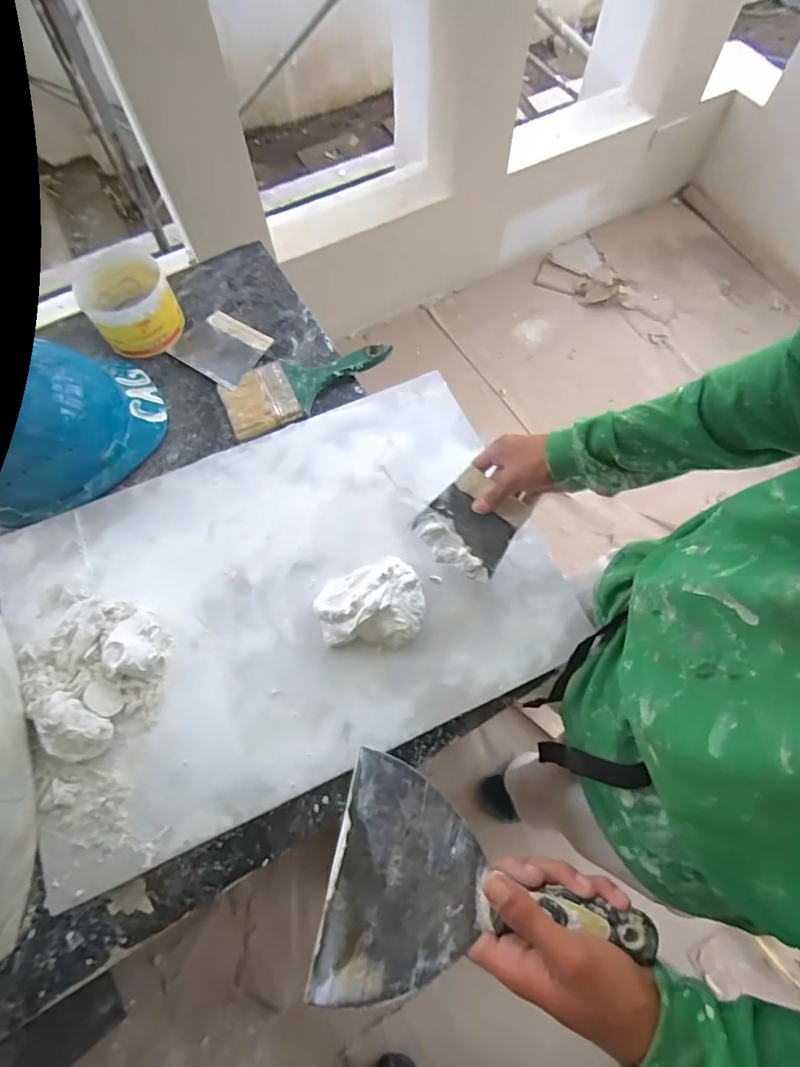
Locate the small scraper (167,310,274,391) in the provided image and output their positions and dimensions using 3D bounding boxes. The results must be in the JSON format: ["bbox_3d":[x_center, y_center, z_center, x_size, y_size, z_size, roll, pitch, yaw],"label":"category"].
[{"bbox_3d":[-0.253,-0.264,0.732,0.135,0.019,0.101,30,72,13],"label":"small scraper"}]

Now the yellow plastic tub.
[{"bbox_3d":[-0.374,-0.320,0.717,0.107,0.072,0.137,-34,71,-11],"label":"yellow plastic tub"}]

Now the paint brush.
[{"bbox_3d":[-0.126,-0.209,0.703,0.231,0.020,0.096,-27,70,-8],"label":"paint brush"}]

